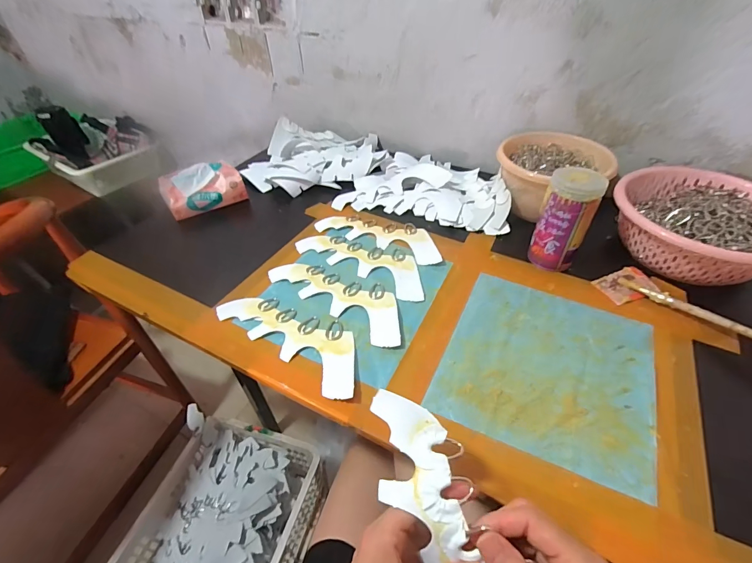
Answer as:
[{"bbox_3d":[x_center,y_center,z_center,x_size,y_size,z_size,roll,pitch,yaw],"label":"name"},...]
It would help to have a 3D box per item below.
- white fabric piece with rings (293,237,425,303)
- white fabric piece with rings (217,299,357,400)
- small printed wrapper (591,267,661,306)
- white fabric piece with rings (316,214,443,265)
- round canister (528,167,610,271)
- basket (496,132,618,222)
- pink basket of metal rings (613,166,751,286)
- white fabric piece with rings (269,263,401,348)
[{"bbox_3d":[-0.015,-0.037,0.572,0.222,0.005,0.083,24,50,24],"label":"white fabric piece with rings"},{"bbox_3d":[-0.099,0.064,0.465,0.219,0.010,0.083,27,51,26],"label":"white fabric piece with rings"},{"bbox_3d":[0.353,0.004,0.517,0.076,0.012,0.054,-14,45,-13],"label":"small printed wrapper"},{"bbox_3d":[0.006,-0.080,0.615,0.216,0.006,0.082,16,47,17],"label":"white fabric piece with rings"},{"bbox_3d":[0.265,-0.085,0.521,0.067,0.136,0.064,19,48,20],"label":"round canister"},{"bbox_3d":[0.292,-0.180,0.633,0.175,0.092,0.166,-9,45,-8],"label":"basket"},{"bbox_3d":[0.470,-0.086,0.538,0.219,0.069,0.199,24,50,24],"label":"pink basket of metal rings"},{"bbox_3d":[-0.051,0.018,0.515,0.221,0.007,0.081,24,50,24],"label":"white fabric piece with rings"}]

